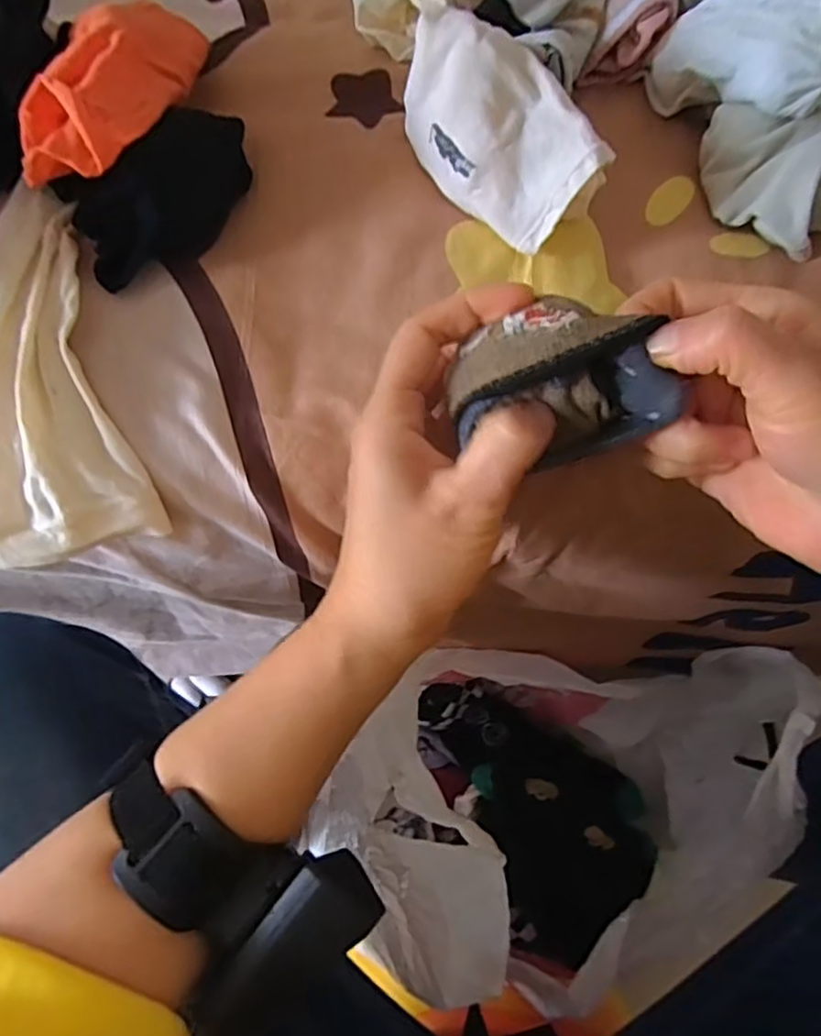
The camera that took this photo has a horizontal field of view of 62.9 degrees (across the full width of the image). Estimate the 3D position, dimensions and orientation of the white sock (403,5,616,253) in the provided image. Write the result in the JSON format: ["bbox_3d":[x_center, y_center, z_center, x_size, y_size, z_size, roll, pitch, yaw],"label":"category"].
[{"bbox_3d":[0.039,-0.169,0.303,0.096,0.069,0.041,35,73,11],"label":"white sock"}]

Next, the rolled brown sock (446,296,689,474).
[{"bbox_3d":[0.052,-0.049,0.237,0.065,0.047,0.051,-17,71,-9],"label":"rolled brown sock"}]

